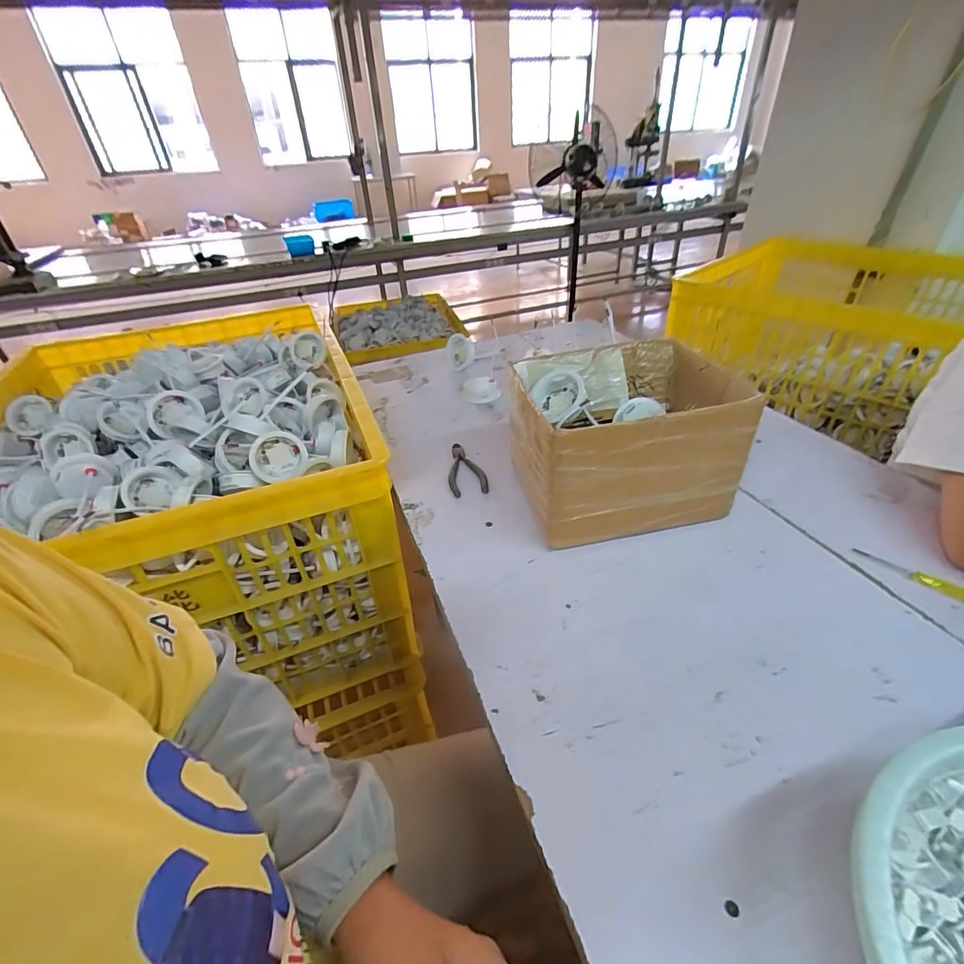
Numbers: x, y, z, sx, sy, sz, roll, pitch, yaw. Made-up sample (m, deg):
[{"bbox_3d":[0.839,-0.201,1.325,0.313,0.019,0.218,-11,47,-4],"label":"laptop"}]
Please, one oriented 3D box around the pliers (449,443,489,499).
[{"bbox_3d":[-0.024,-0.021,0.672,0.051,0.007,0.124,-7,36,-4],"label":"pliers"}]

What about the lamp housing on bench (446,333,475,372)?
[{"bbox_3d":[-0.044,-0.264,0.961,0.060,0.051,0.060,-6,36,-3],"label":"lamp housing on bench"}]

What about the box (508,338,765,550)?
[{"bbox_3d":[0.161,-0.053,0.565,0.231,0.151,0.195,-9,36,-7],"label":"box"}]

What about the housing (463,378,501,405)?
[{"bbox_3d":[-0.001,-0.168,0.858,0.066,0.029,0.057,-5,36,-2],"label":"housing"}]

